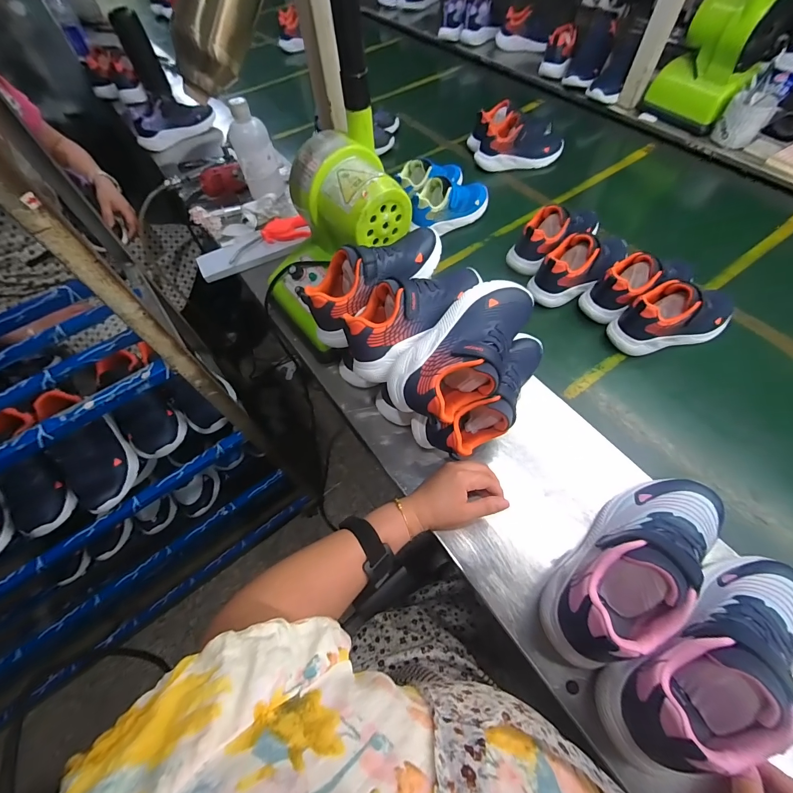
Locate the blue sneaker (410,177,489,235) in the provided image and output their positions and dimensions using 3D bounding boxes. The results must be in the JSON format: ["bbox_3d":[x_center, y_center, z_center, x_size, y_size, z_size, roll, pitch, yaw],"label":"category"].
[{"bbox_3d":[0.113,-0.404,0.750,0.186,0.075,0.076,-27,63,-12],"label":"blue sneaker"}]

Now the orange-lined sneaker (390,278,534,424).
[{"bbox_3d":[0.088,-0.055,0.429,0.107,0.069,0.204,38,69,21],"label":"orange-lined sneaker"}]

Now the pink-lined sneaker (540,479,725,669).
[{"bbox_3d":[0.252,0.167,0.376,0.242,0.091,0.086,-40,66,-18],"label":"pink-lined sneaker"}]

